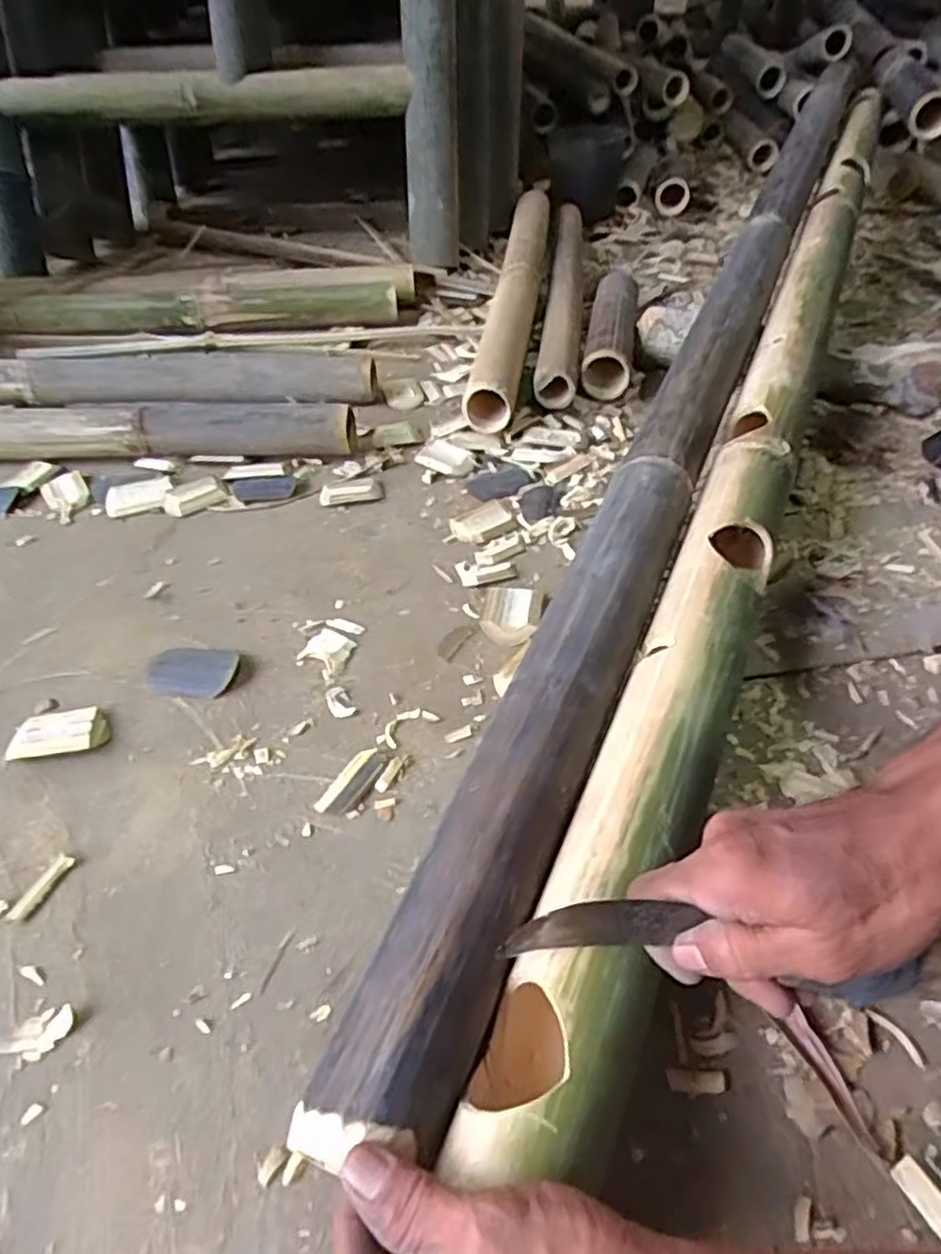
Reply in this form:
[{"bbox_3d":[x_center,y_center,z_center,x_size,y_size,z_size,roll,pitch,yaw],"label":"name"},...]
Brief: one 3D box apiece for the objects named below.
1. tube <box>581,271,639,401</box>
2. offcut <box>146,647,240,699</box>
[{"bbox_3d":[0.176,-0.372,0.895,0.050,0.065,0.277,8,47,9],"label":"tube"},{"bbox_3d":[-0.218,0.034,0.565,0.069,0.011,0.045,1,46,3],"label":"offcut"}]

